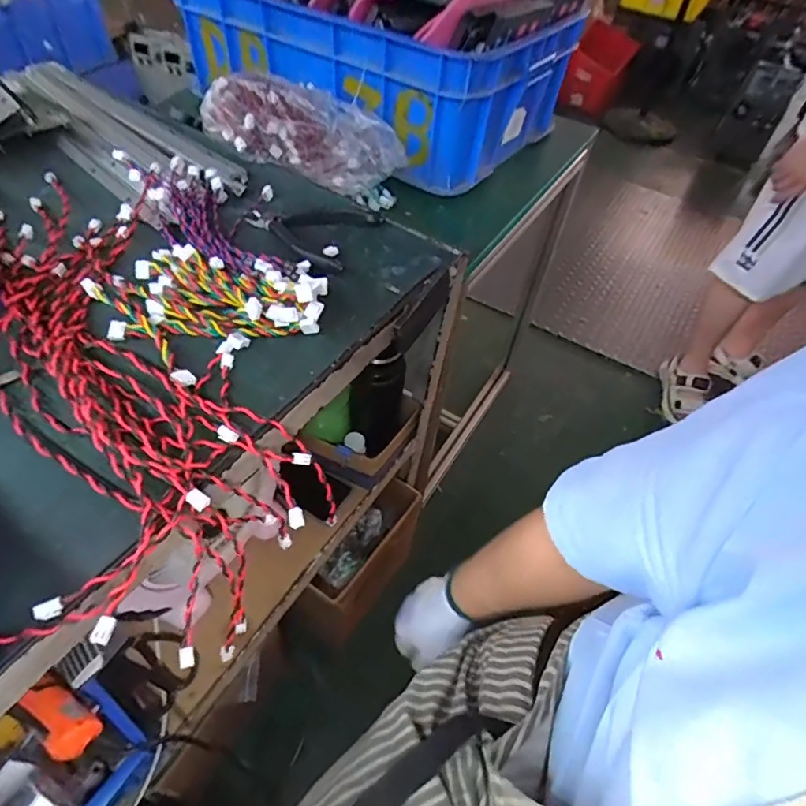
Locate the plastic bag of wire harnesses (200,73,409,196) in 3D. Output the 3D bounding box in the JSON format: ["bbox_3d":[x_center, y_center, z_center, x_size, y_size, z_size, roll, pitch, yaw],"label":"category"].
[{"bbox_3d":[-0.135,-0.373,0.720,0.273,0.081,0.113,11,50,-15],"label":"plastic bag of wire harnesses"}]

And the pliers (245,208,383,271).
[{"bbox_3d":[-0.114,-0.200,0.604,0.144,0.019,0.113,18,52,10],"label":"pliers"}]

